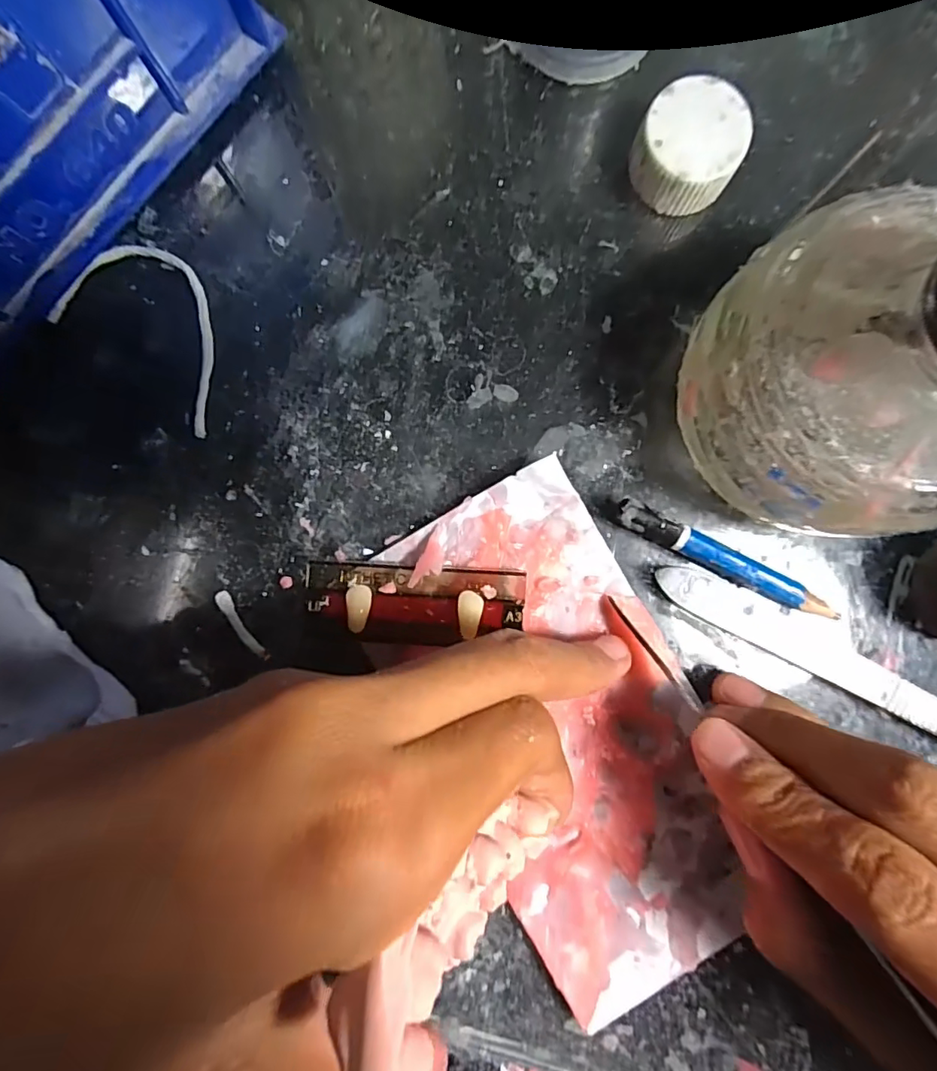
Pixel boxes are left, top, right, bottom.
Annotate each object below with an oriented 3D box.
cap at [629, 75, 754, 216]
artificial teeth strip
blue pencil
[{"bbox_3d":[0.060,-0.106,0.146,0.028,0.016,0.028,0,89,1],"label":"cap"},{"bbox_3d":[-0.015,0.019,0.146,0.059,0.011,0.021,3,89,1],"label":"artificial teeth strip"},{"bbox_3d":[0.071,0.007,0.148,0.064,0.008,0.007,27,90,1],"label":"blue pencil"}]

